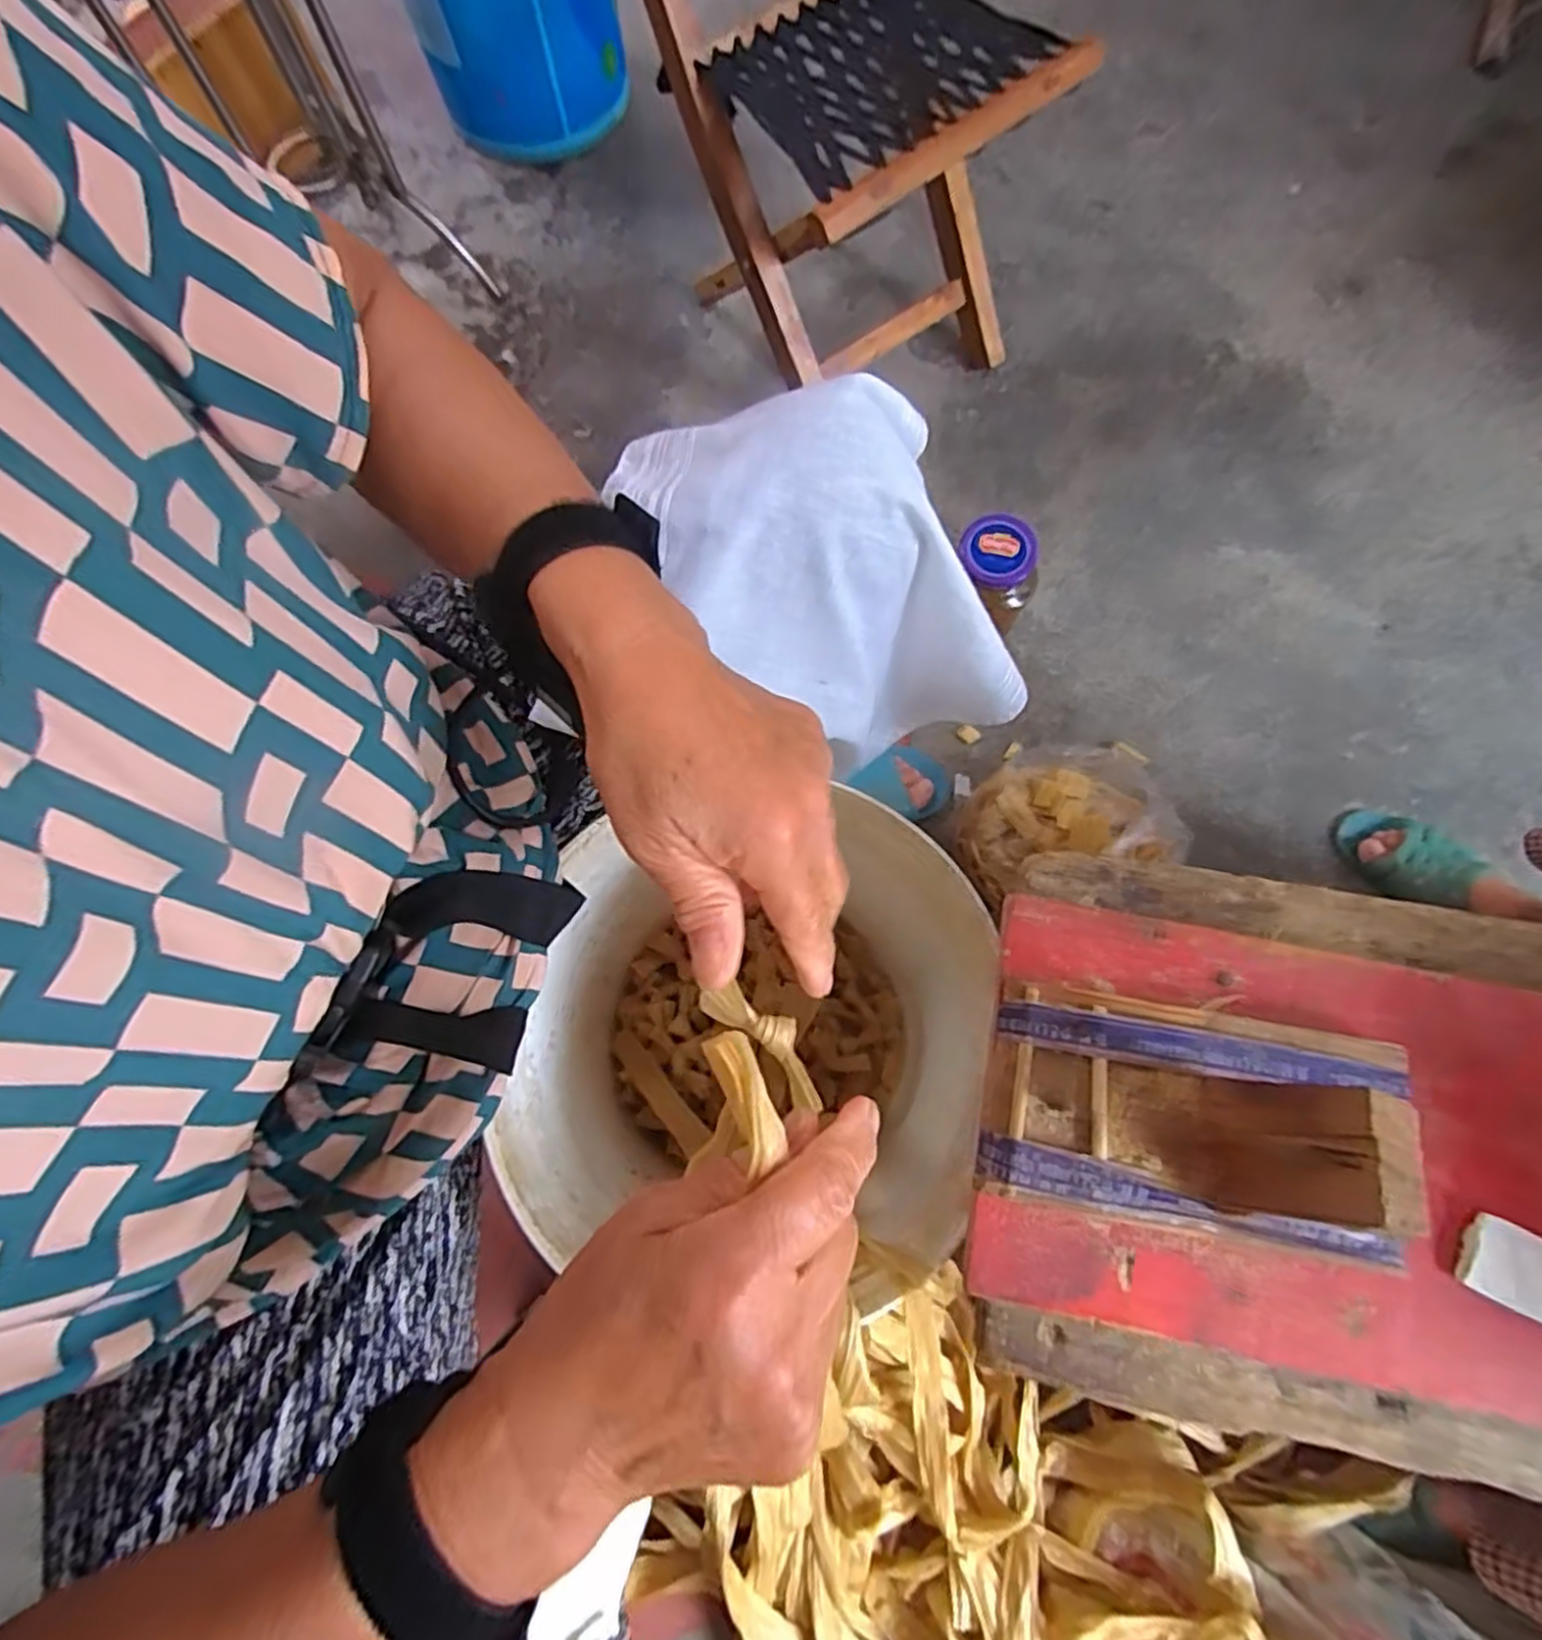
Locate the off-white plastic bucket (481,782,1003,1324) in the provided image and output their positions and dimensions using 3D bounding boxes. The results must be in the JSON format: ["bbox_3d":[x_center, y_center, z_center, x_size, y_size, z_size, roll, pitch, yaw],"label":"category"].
[{"bbox_3d":[-0.004,0.141,0.565,0.278,0.341,0.266,-2,76,6],"label":"off-white plastic bucket"}]

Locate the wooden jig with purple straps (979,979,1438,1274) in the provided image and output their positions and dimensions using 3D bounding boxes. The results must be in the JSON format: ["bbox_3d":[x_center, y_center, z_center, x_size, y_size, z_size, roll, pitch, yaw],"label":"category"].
[{"bbox_3d":[0.168,0.113,0.279,0.161,0.075,0.085,8,77,8],"label":"wooden jig with purple straps"}]

